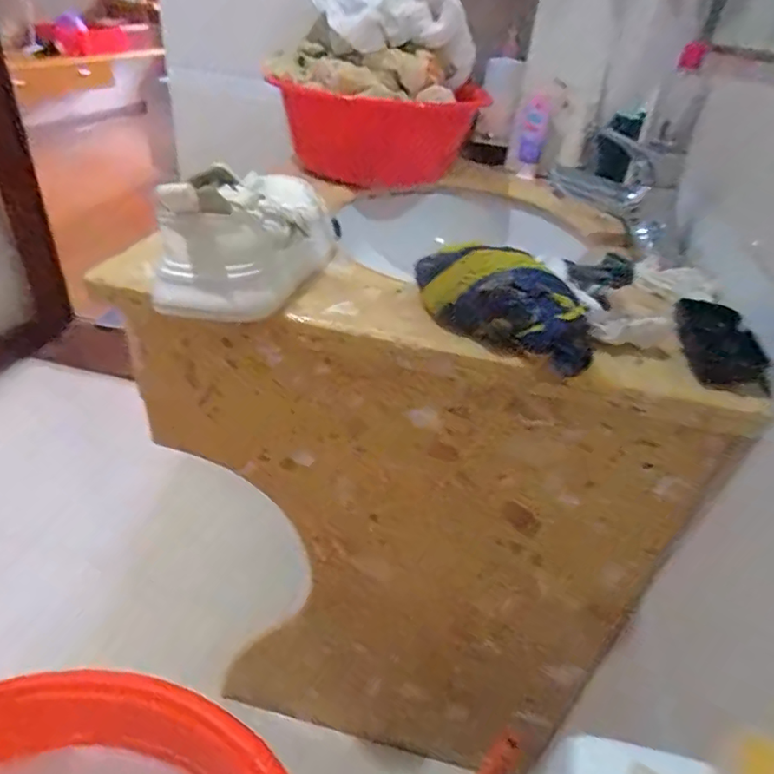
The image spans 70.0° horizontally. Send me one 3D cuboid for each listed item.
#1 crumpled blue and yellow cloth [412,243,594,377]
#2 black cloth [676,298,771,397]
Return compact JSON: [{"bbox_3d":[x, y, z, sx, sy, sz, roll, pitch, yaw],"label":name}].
[{"bbox_3d":[0.089,-0.070,0.435,0.159,0.063,0.057,24,40,23],"label":"crumpled blue and yellow cloth"},{"bbox_3d":[0.274,-0.036,0.460,0.059,0.024,0.104,11,37,7],"label":"black cloth"}]

